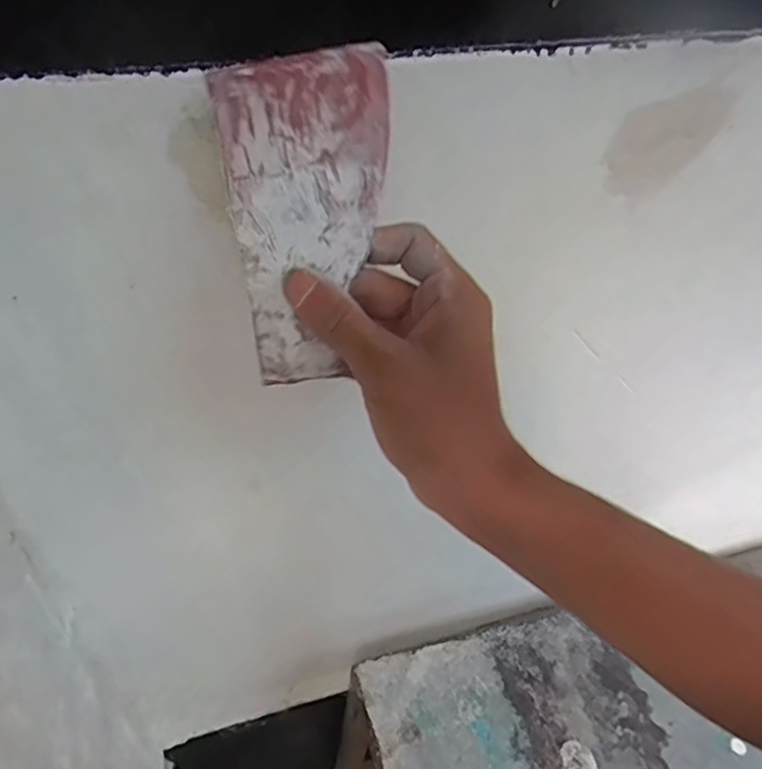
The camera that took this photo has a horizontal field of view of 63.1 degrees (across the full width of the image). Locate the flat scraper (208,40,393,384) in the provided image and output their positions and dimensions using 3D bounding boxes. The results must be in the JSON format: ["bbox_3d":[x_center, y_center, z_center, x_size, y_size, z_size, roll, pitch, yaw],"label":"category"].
[{"bbox_3d":[-0.026,-0.069,0.262,0.069,0.129,0.004,-8,12,1],"label":"flat scraper"}]

